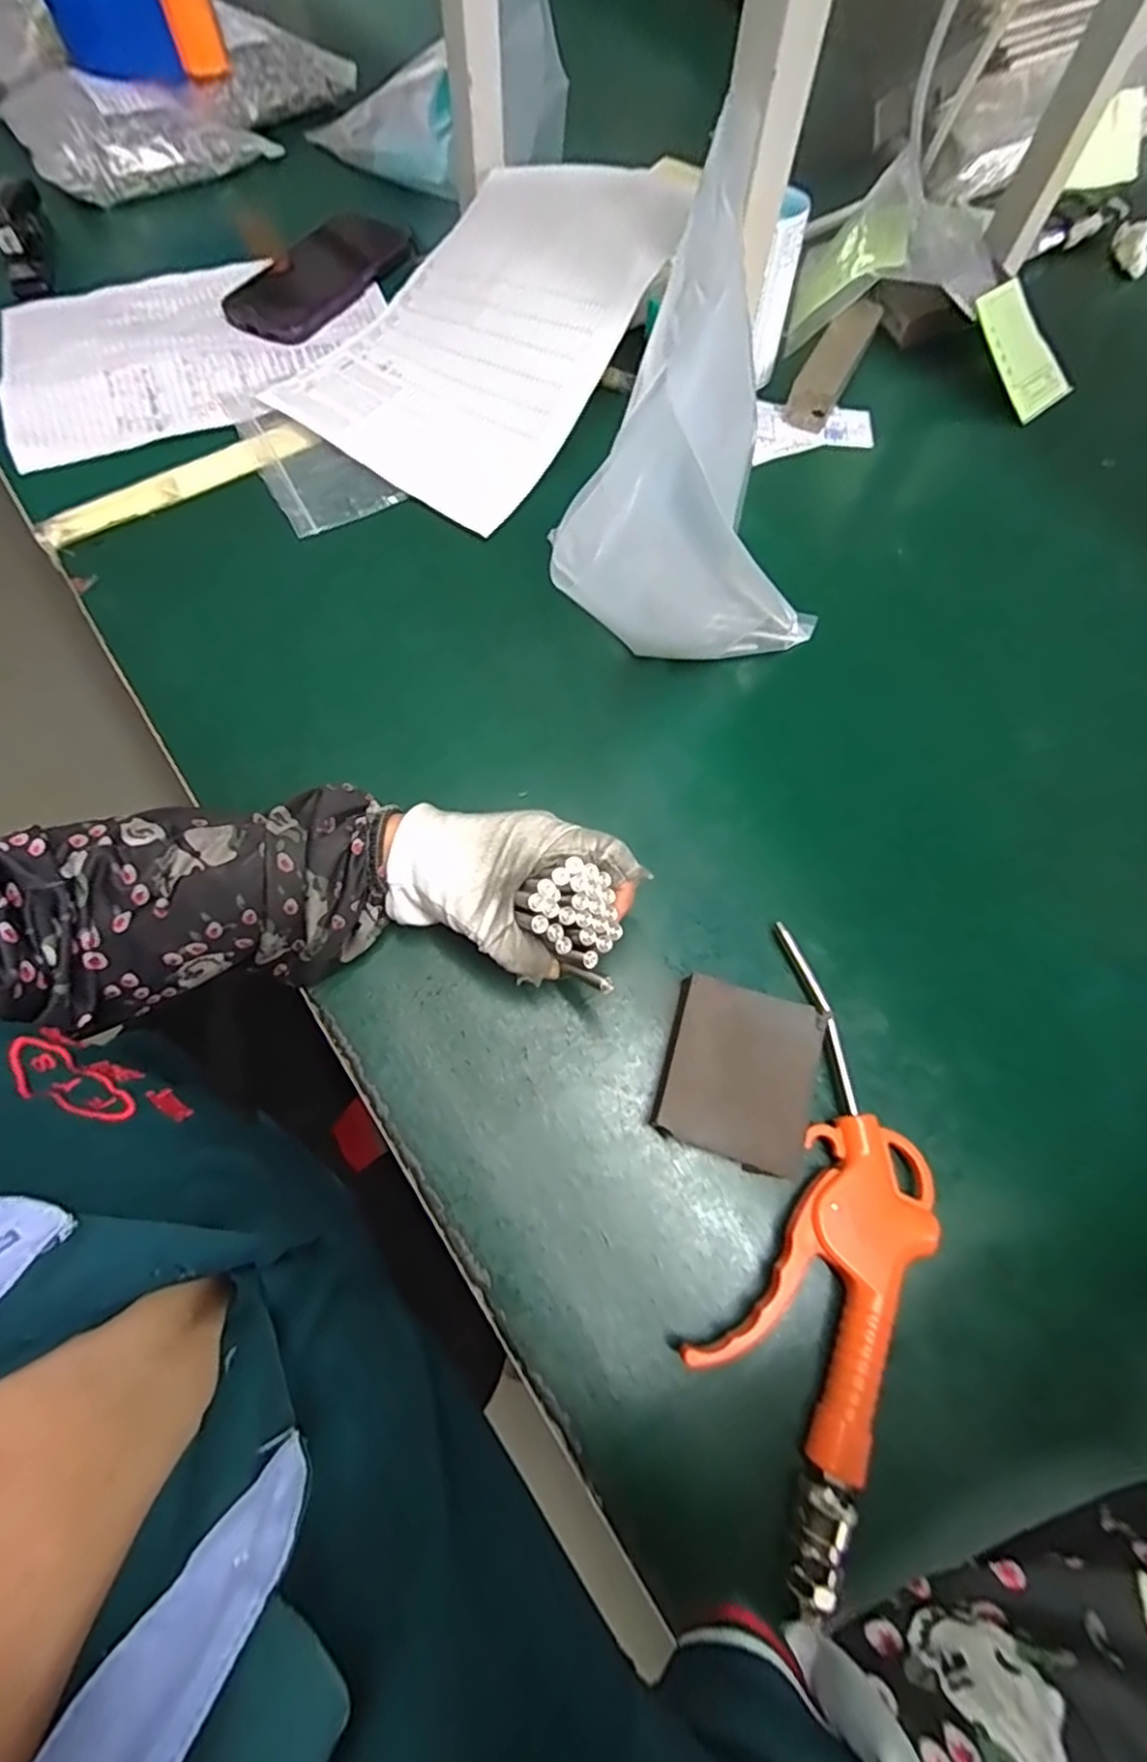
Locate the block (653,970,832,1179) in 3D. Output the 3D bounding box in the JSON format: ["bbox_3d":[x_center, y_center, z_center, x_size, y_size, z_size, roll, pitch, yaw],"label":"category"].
[{"bbox_3d":[0.080,0.094,0.327,0.072,0.028,0.078,17,69,4],"label":"block"}]

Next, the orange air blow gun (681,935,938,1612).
[{"bbox_3d":[0.113,0.157,0.307,0.093,0.023,0.249,22,69,6],"label":"orange air blow gun"}]

